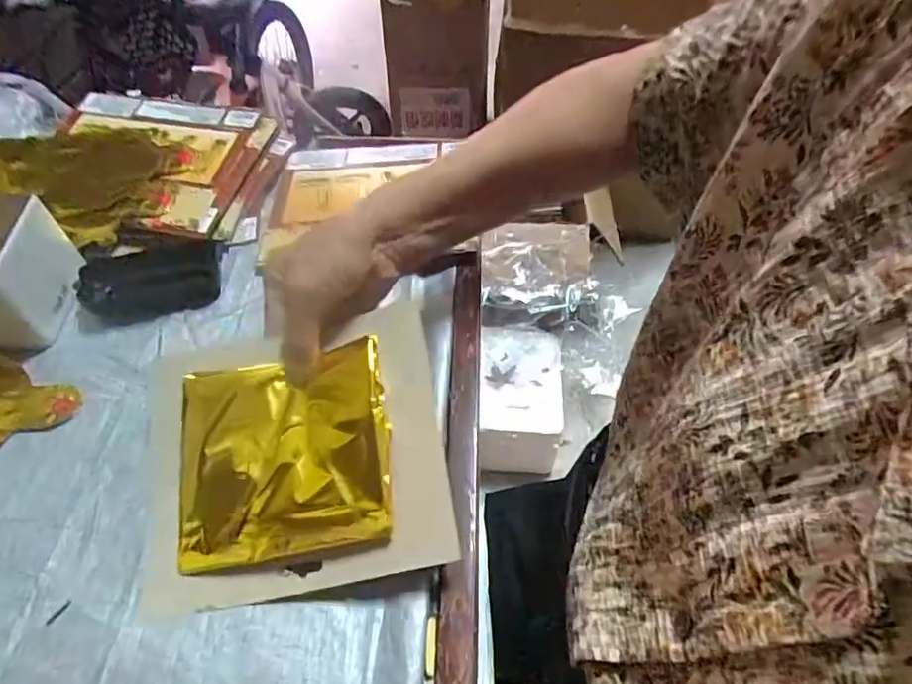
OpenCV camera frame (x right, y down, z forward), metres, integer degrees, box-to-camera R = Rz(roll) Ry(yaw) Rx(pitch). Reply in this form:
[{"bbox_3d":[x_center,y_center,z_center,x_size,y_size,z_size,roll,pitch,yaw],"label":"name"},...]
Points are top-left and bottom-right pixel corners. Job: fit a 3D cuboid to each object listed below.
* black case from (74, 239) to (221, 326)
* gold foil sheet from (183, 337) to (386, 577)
[{"bbox_3d":[-0.256,-0.055,0.477,0.105,0.024,0.068,-14,53,-8],"label":"black case"},{"bbox_3d":[-0.108,0.067,0.354,0.135,0.016,0.123,-14,64,8],"label":"gold foil sheet"}]

